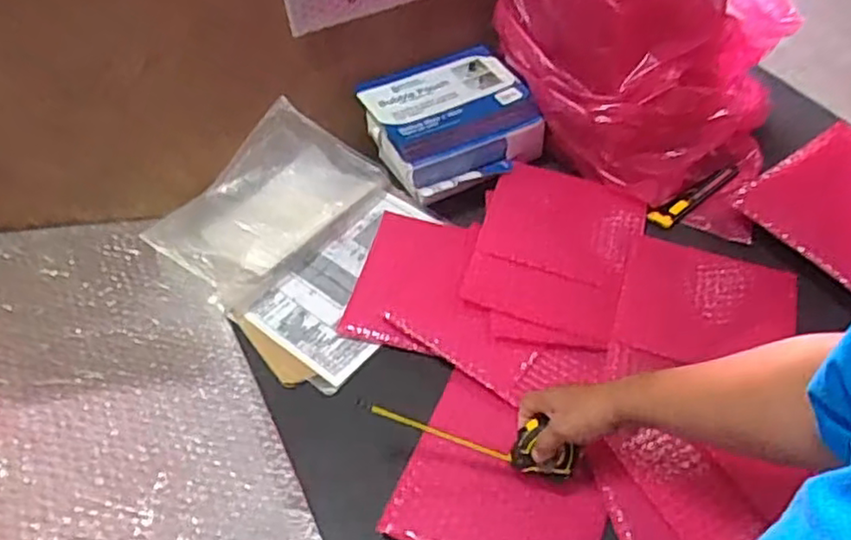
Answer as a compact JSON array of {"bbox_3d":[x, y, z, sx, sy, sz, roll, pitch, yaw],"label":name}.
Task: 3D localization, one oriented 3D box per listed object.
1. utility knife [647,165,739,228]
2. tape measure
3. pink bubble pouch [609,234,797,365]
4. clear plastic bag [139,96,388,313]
[{"bbox_3d":[0.375,-0.104,0.959,0.159,0.018,0.030,-30,53,-19],"label":"utility knife"},{"bbox_3d":[0.044,0.156,0.668,0.223,0.057,0.037,17,50,-6],"label":"tape measure"},{"bbox_3d":[0.336,0.040,0.835,0.194,0.019,0.169,13,51,16],"label":"pink bubble pouch"},{"bbox_3d":[-0.212,-0.100,0.920,0.172,0.107,0.290,25,55,24],"label":"clear plastic bag"}]

